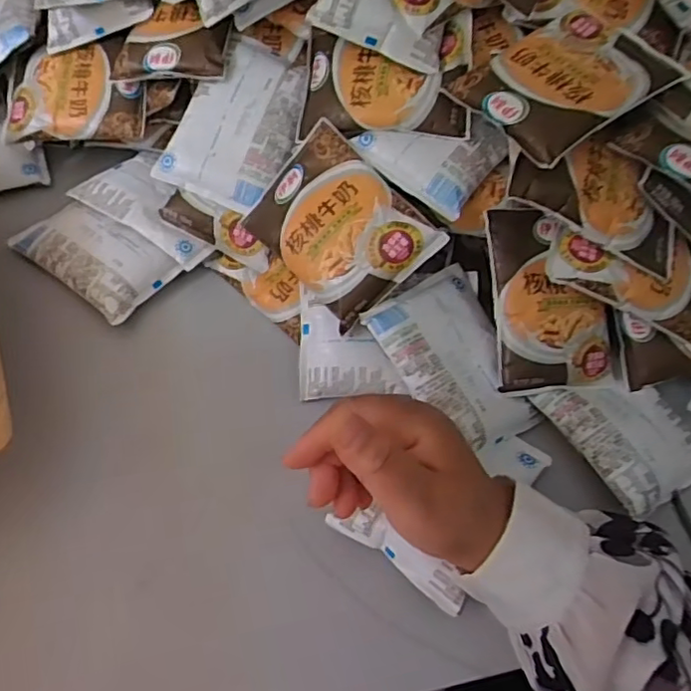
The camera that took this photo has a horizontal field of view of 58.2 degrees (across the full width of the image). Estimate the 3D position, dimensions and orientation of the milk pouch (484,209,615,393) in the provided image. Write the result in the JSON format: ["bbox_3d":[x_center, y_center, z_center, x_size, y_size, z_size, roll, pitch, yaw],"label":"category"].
[{"bbox_3d":[0.145,-0.032,0.431,0.086,0.017,0.125,-5,88,-10],"label":"milk pouch"}]

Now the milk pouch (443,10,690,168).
[{"bbox_3d":[0.148,-0.180,0.418,0.123,0.023,0.094,-31,65,-19],"label":"milk pouch"}]

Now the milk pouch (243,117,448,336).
[{"bbox_3d":[-0.008,-0.086,0.444,0.096,0.018,0.128,-46,72,10],"label":"milk pouch"}]

